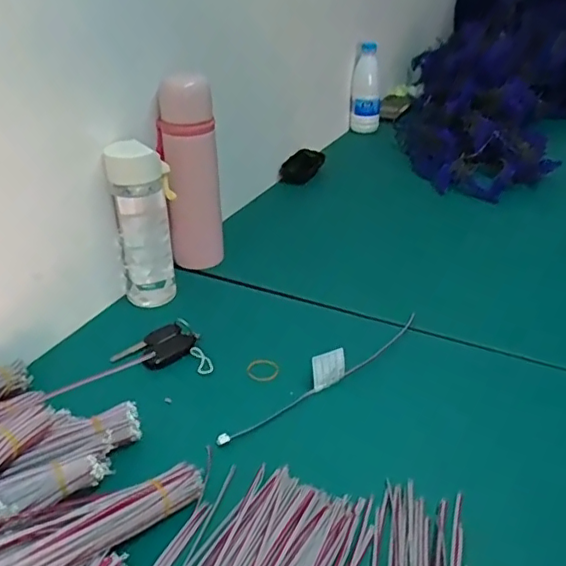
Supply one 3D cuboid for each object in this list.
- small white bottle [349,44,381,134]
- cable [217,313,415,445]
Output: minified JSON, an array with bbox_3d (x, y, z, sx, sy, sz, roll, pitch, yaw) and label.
[{"bbox_3d":[0.178,-0.409,1.231,0.061,0.164,0.069,6,31,7],"label":"small white bottle"},{"bbox_3d":[0.049,0.086,0.582,0.261,0.048,0.016,-22,41,-29],"label":"cable"}]

